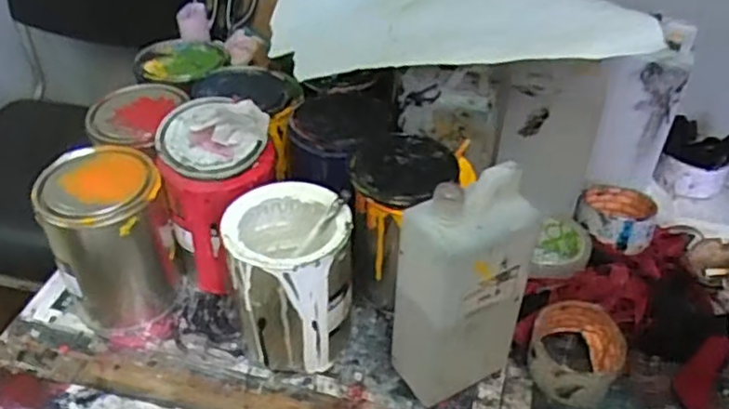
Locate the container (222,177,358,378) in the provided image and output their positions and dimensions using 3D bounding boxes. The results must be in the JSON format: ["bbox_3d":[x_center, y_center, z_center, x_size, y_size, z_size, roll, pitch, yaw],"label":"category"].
[{"bbox_3d":[-0.066,0.073,0.624,0.107,0.156,0.106,-1,39,1],"label":"container"}]

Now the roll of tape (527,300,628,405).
[{"bbox_3d":[0.197,0.140,0.624,0.079,0.053,0.087,13,41,17],"label":"roll of tape"}]

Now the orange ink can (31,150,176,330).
[{"bbox_3d":[-0.245,0.034,0.655,0.101,0.149,0.103,1,41,-1],"label":"orange ink can"}]

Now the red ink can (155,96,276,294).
[{"bbox_3d":[-0.144,-0.013,0.683,0.107,0.168,0.116,1,41,-1],"label":"red ink can"}]

